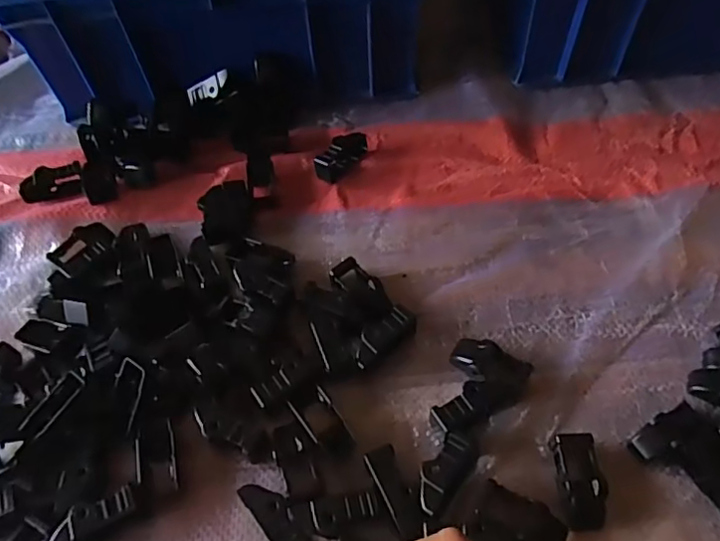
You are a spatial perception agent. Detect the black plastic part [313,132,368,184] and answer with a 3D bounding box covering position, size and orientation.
[{"bbox_3d":[-0.017,-0.095,0.469,0.017,0.025,0.051,32,63,24],"label":"black plastic part"}]

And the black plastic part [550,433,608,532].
[{"bbox_3d":[0.124,0.118,0.320,0.022,0.016,0.048,-4,55,2],"label":"black plastic part"}]

